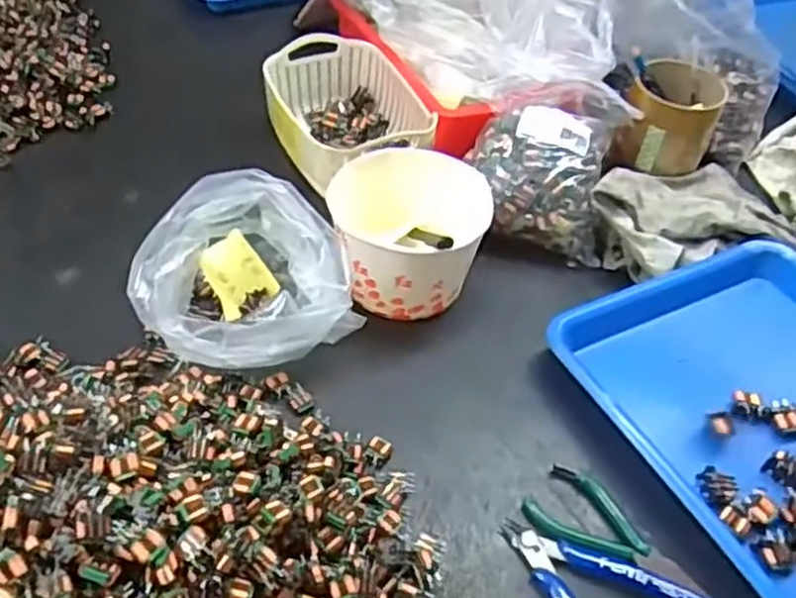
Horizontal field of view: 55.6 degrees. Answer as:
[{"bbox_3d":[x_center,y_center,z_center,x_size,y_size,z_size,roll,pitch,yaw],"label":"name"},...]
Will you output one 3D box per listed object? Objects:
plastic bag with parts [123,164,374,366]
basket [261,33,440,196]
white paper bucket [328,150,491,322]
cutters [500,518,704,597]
[{"bbox_3d":[-0.105,-0.020,0.525,0.145,0.101,0.115,-5,52,-12],"label":"plastic bag with parts"},{"bbox_3d":[-0.050,-0.168,0.689,0.125,0.060,0.160,-14,54,-18],"label":"basket"},{"bbox_3d":[0.006,-0.054,0.570,0.115,0.084,0.101,14,50,4],"label":"white paper bucket"},{"bbox_3d":[0.110,0.177,0.427,0.127,0.011,0.076,27,52,14],"label":"cutters"}]

